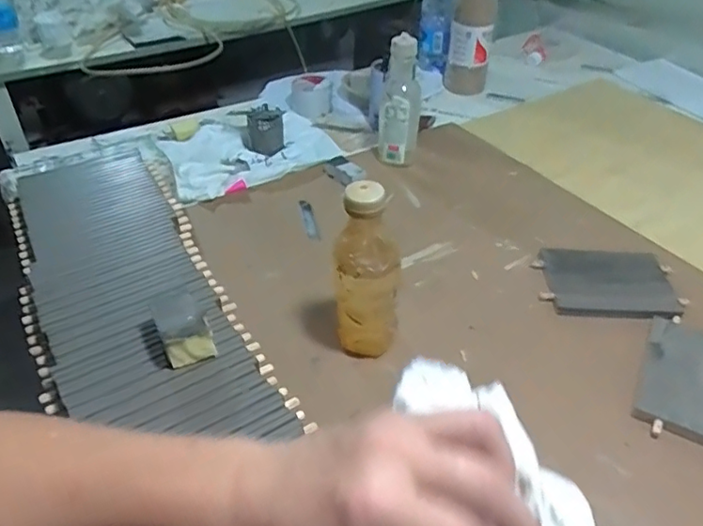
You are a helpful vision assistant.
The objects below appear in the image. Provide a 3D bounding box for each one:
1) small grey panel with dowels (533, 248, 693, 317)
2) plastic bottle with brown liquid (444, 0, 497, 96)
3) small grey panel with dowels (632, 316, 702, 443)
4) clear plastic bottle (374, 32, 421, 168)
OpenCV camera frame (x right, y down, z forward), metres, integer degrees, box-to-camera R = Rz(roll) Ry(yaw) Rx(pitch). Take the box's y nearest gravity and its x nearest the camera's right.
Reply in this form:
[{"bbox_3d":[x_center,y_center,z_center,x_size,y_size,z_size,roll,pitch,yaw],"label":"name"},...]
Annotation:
[{"bbox_3d":[0.331,0.023,0.749,0.173,0.011,0.127,2,41,1],"label":"small grey panel with dowels"},{"bbox_3d":[0.244,-0.487,1.152,0.083,0.296,0.073,9,42,10],"label":"plastic bottle with brown liquid"},{"bbox_3d":[0.377,0.129,0.625,0.112,0.011,0.168,21,45,22],"label":"small grey panel with dowels"},{"bbox_3d":[0.076,-0.246,0.927,0.065,0.215,0.062,5,41,5],"label":"clear plastic bottle"}]

